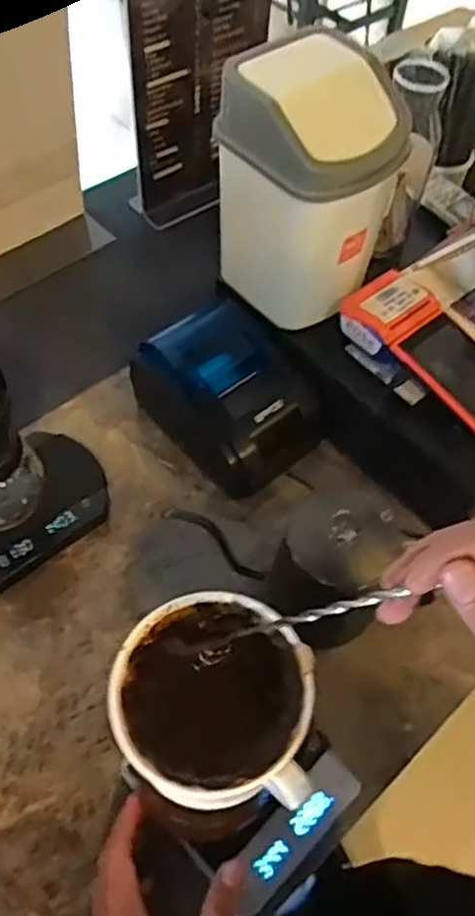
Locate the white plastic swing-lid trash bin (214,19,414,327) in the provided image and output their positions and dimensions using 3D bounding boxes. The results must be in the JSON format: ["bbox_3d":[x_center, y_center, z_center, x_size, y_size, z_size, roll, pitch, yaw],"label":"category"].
[{"bbox_3d":[0.068,-0.247,0.618,0.131,0.206,0.125,-31,63,-21],"label":"white plastic swing-lid trash bin"}]

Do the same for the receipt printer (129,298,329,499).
[{"bbox_3d":[-0.006,-0.065,0.709,0.135,0.110,0.174,-33,64,-21],"label":"receipt printer"}]

